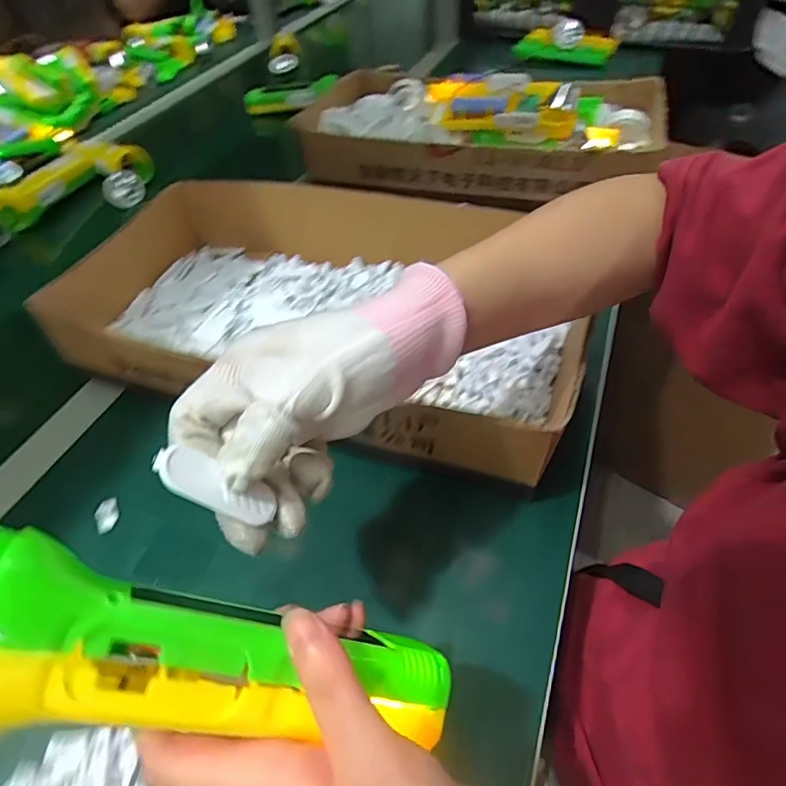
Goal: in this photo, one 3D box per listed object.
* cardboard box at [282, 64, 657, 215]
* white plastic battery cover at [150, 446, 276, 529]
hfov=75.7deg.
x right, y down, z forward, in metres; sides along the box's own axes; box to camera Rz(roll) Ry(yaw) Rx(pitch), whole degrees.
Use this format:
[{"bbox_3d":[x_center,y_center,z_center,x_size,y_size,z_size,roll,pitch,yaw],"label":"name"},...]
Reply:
[{"bbox_3d":[0.097,-0.332,0.636,0.438,0.113,0.222,6,50,11],"label":"cardboard box"},{"bbox_3d":[-0.068,0.036,0.193,0.048,0.004,0.018,35,44,-24],"label":"white plastic battery cover"}]

